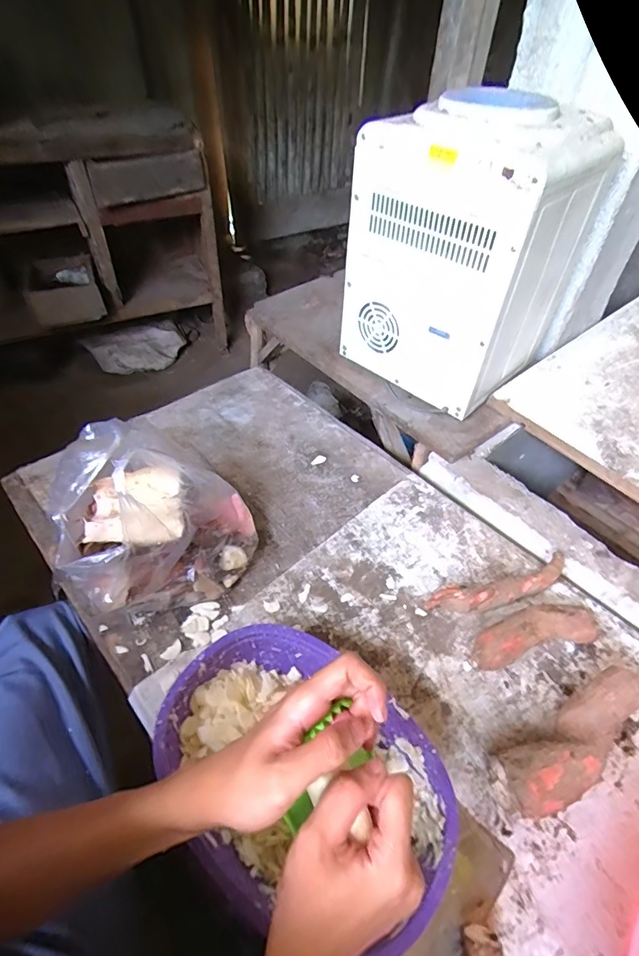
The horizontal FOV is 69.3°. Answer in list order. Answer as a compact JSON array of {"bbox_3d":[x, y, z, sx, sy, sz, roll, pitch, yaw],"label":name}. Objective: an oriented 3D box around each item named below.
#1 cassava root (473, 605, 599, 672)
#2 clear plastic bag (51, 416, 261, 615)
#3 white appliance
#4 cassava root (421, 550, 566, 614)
[{"bbox_3d":[0.275,0.202,0.600,0.170,0.044,0.053,-14,50,-11],"label":"cassava root"},{"bbox_3d":[-0.215,0.038,0.612,0.238,0.230,0.206,-16,50,-18],"label":"clear plastic bag"},{"bbox_3d":[0.261,-0.397,0.832,0.329,0.414,0.282,37,55,26],"label":"white appliance"},{"bbox_3d":[0.258,0.152,0.649,0.225,0.034,0.040,-15,51,-13],"label":"cassava root"}]

